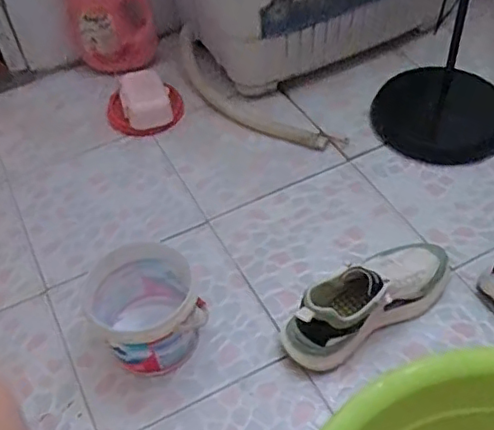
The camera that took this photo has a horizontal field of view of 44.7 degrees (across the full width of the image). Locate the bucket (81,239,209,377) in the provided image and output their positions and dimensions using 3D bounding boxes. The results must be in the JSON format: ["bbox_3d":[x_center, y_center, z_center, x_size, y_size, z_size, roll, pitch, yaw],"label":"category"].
[{"bbox_3d":[-0.141,0.133,0.850,0.151,0.125,0.141,-2,50,3],"label":"bucket"}]

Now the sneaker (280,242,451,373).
[{"bbox_3d":[0.179,0.109,0.870,0.278,0.104,0.101,-28,54,-18],"label":"sneaker"}]

